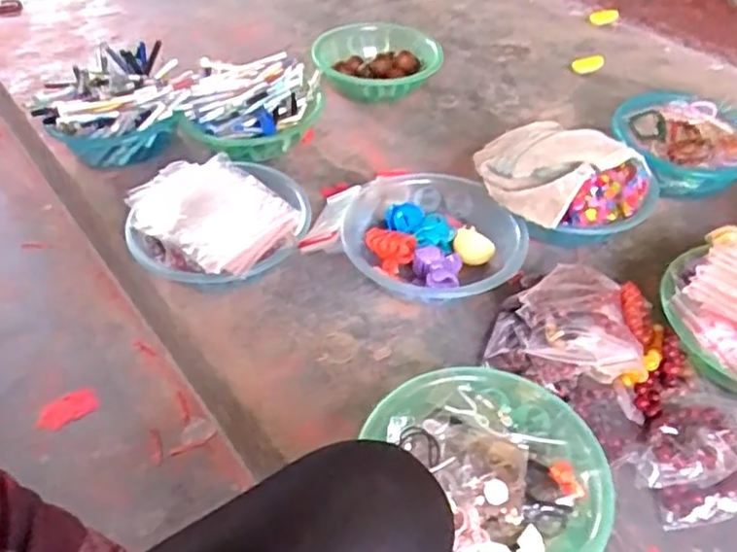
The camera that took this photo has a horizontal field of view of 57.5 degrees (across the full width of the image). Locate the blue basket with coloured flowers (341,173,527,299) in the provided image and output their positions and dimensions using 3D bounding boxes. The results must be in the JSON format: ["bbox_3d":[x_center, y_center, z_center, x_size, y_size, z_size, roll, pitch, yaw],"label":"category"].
[{"bbox_3d":[0.087,-0.046,0.915,0.228,0.078,0.224,0,44,0],"label":"blue basket with coloured flowers"}]

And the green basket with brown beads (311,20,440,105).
[{"bbox_3d":[0.016,-0.396,1.257,0.234,0.076,0.193,-4,45,-5],"label":"green basket with brown beads"}]

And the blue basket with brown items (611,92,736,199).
[{"bbox_3d":[0.502,-0.203,1.060,0.220,0.090,0.176,-6,45,-7],"label":"blue basket with brown items"}]

